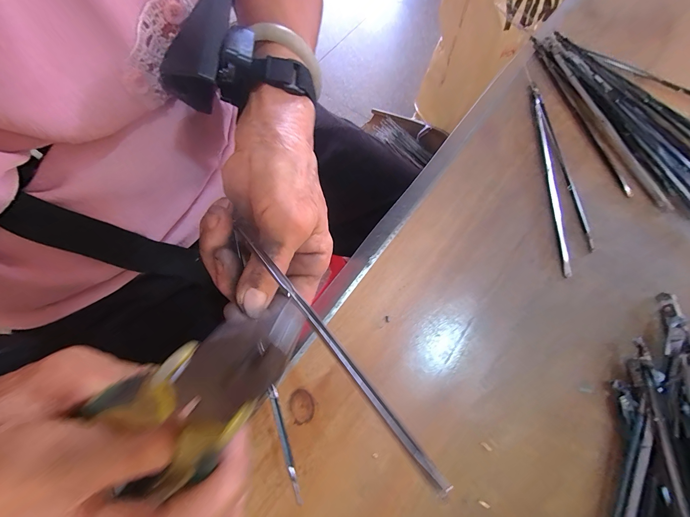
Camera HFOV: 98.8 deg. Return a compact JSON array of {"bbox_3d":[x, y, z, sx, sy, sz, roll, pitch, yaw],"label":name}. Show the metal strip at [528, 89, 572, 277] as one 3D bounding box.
[{"bbox_3d":[0.172,-0.073,0.249,0.007,0.008,0.181,3,69,3],"label":"metal strip"}]

